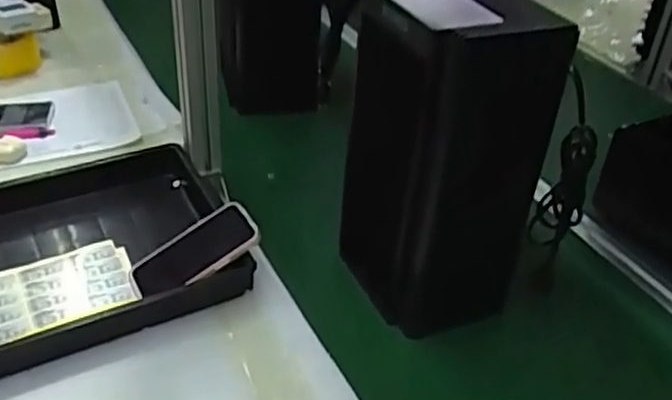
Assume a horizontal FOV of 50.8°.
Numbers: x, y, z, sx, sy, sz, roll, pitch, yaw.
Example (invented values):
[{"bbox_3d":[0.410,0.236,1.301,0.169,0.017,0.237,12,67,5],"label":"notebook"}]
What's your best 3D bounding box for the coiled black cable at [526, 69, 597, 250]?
[{"bbox_3d":[0.229,-0.027,0.701,0.045,0.188,0.048,16,40,15],"label":"coiled black cable"}]

